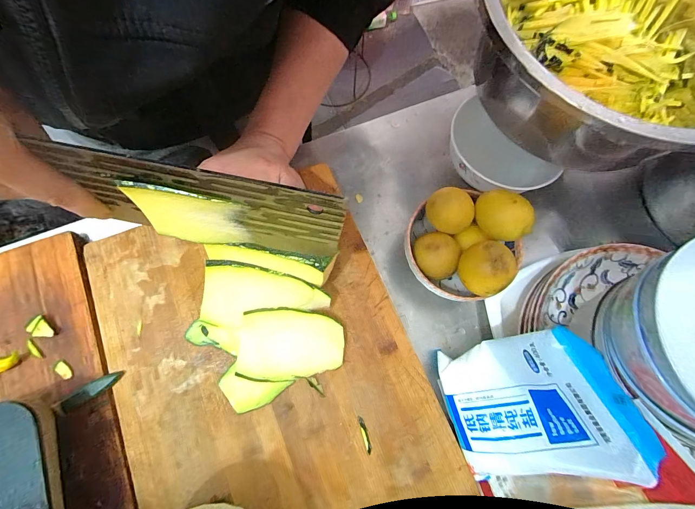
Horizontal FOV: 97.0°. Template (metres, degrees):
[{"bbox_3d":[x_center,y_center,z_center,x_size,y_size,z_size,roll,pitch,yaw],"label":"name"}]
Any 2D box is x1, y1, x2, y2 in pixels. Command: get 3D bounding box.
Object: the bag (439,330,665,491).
[{"bbox_3d":[0.146,0.124,0.252,0.029,0.134,0.106,-1,67,-48],"label":"bag"}]

